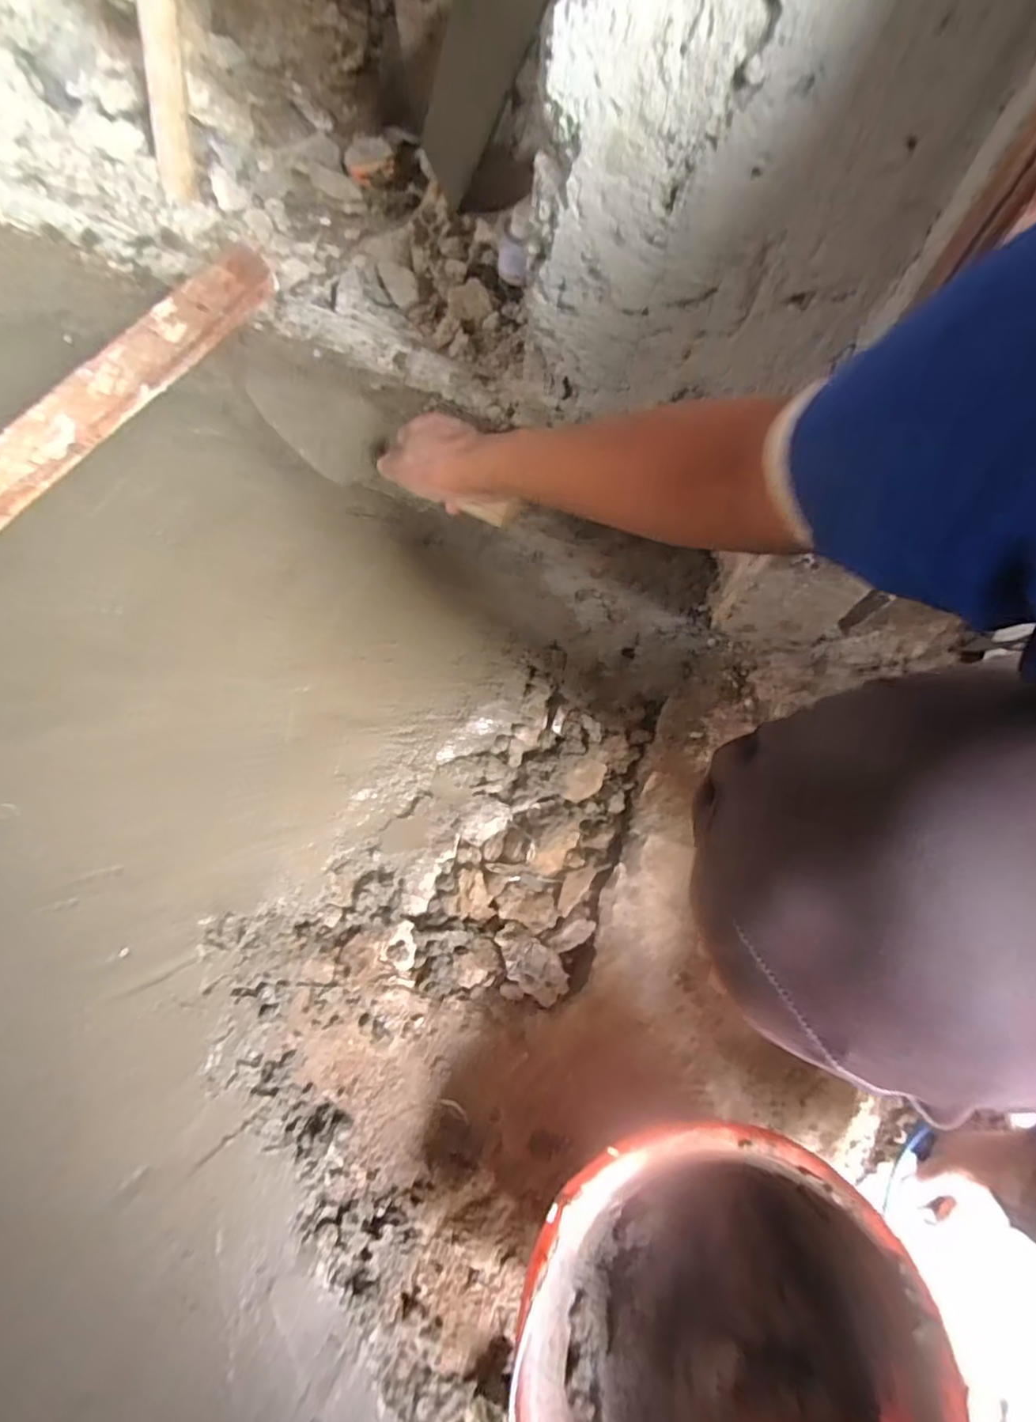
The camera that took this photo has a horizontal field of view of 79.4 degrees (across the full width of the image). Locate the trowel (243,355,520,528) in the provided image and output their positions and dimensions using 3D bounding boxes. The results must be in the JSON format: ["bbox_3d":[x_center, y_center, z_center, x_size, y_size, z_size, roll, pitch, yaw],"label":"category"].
[{"bbox_3d":[-0.140,-0.255,0.622,0.318,0.043,0.076,34,72,12],"label":"trowel"}]

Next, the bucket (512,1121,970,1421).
[{"bbox_3d":[0.136,0.411,0.417,0.241,0.172,0.241,-10,59,16],"label":"bucket"}]

